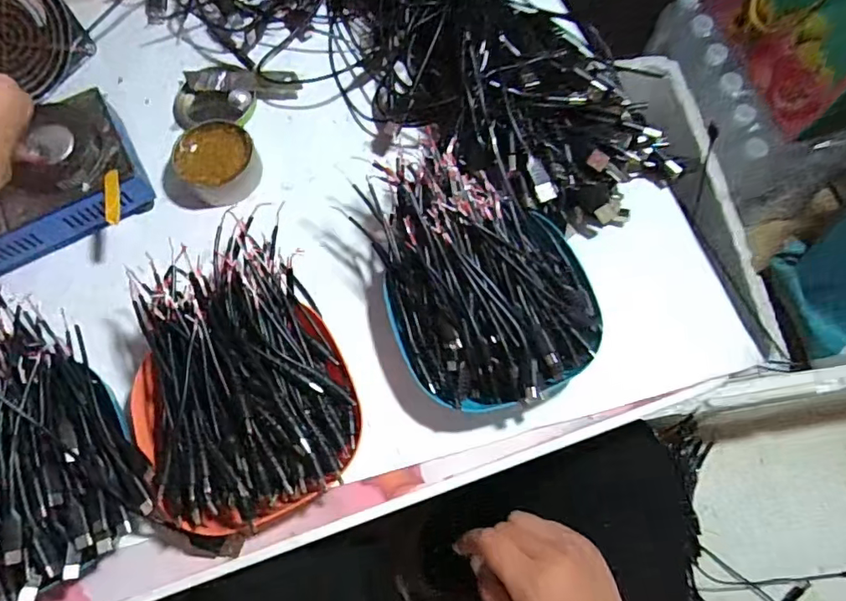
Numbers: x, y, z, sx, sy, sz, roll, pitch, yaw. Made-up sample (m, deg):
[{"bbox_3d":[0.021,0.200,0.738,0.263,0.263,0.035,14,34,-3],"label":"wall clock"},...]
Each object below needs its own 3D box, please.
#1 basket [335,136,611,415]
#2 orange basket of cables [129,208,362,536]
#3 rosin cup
[{"bbox_3d":[0.038,-0.020,0.386,0.136,0.061,0.189,-27,73,-9],"label":"basket"},{"bbox_3d":[-0.122,0.051,0.362,0.134,0.063,0.179,-27,73,-9],"label":"orange basket of cables"},{"bbox_3d":[-0.164,-0.112,0.438,0.059,0.032,0.064,0,71,0],"label":"rosin cup"}]

